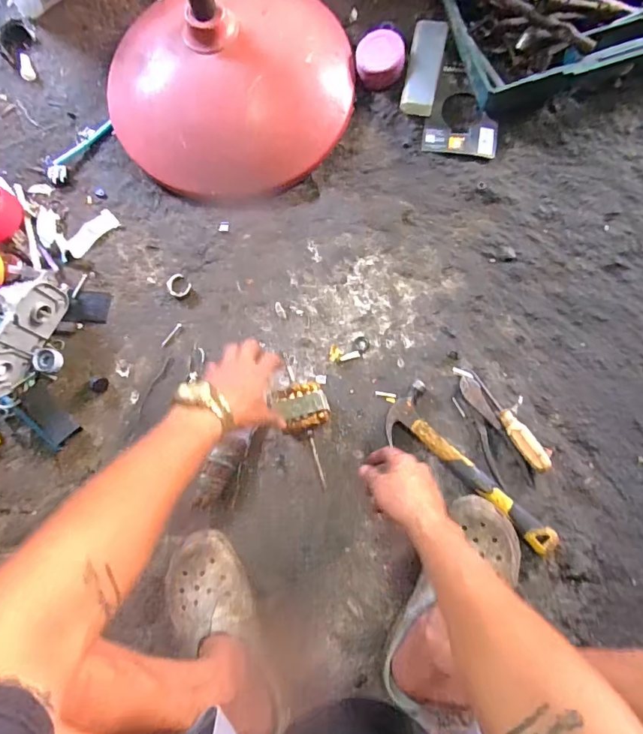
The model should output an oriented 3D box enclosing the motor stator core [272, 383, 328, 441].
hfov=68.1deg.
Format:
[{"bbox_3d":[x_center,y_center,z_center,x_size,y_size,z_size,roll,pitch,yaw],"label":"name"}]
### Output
[{"bbox_3d":[-0.024,0.062,0.667,0.069,0.075,0.073,-18,79,-1],"label":"motor stator core"}]

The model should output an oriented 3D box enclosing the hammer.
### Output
[{"bbox_3d":[0.202,0.156,0.676,0.085,0.052,0.279,-40,80,-5],"label":"hammer"}]

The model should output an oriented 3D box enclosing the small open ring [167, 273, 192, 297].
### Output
[{"bbox_3d":[-0.229,-0.129,0.761,0.040,0.007,0.033,35,83,8],"label":"small open ring"}]

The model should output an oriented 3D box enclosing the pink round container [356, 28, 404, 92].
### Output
[{"bbox_3d":[0.097,-0.507,0.782,0.076,0.032,0.078,-4,79,2],"label":"pink round container"}]

